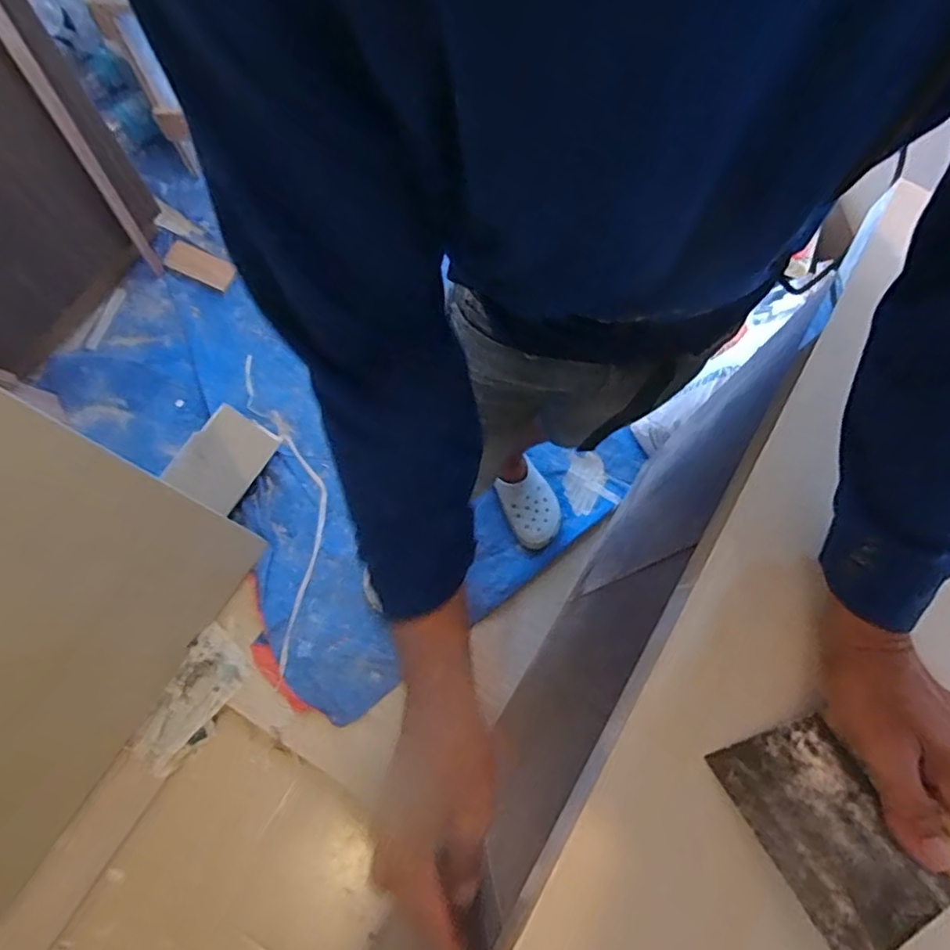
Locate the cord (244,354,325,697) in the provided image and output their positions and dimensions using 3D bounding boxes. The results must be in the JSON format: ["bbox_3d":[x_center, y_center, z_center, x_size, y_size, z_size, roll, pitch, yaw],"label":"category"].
[{"bbox_3d":[-0.404,0.062,1.313,0.162,0.058,0.722,-13,71,-1],"label":"cord"}]

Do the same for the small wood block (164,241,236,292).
[{"bbox_3d":[-0.638,-0.488,1.396,0.137,0.022,0.068,21,104,-34],"label":"small wood block"}]

